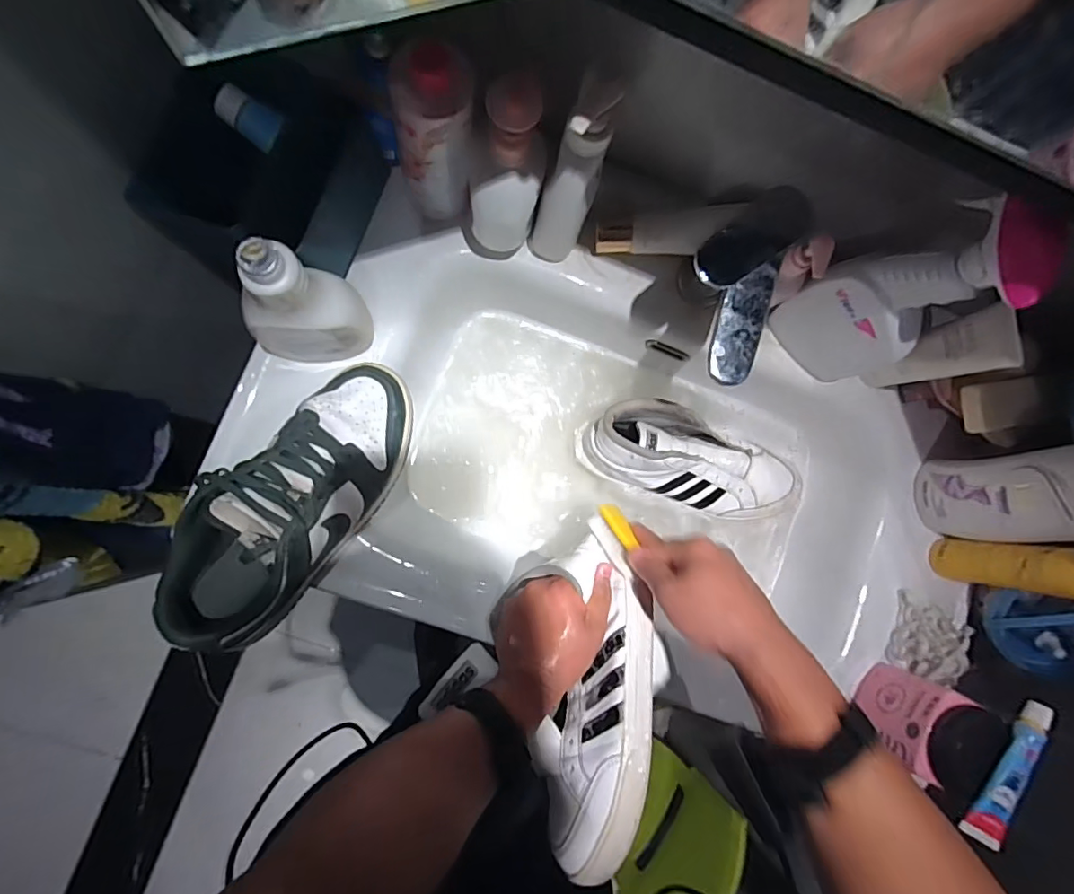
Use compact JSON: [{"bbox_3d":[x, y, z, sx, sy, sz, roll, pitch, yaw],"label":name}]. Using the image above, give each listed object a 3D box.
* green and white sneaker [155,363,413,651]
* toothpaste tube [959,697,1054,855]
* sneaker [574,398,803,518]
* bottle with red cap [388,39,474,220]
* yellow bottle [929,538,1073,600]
[{"bbox_3d":[-0.203,0.043,0.452,0.104,0.100,0.263,36,82,-4],"label":"green and white sneaker"},{"bbox_3d":[0.400,0.276,0.443,0.028,0.021,0.126,25,83,-5],"label":"toothpaste tube"},{"bbox_3d":[0.195,0.021,0.623,0.276,0.083,0.093,18,83,-6],"label":"sneaker"},{"bbox_3d":[-0.089,-0.270,0.476,0.065,0.166,0.050,-5,86,-8],"label":"bottle with red cap"},{"bbox_3d":[0.466,0.117,0.506,0.034,0.171,0.044,10,84,-7],"label":"yellow bottle"}]

